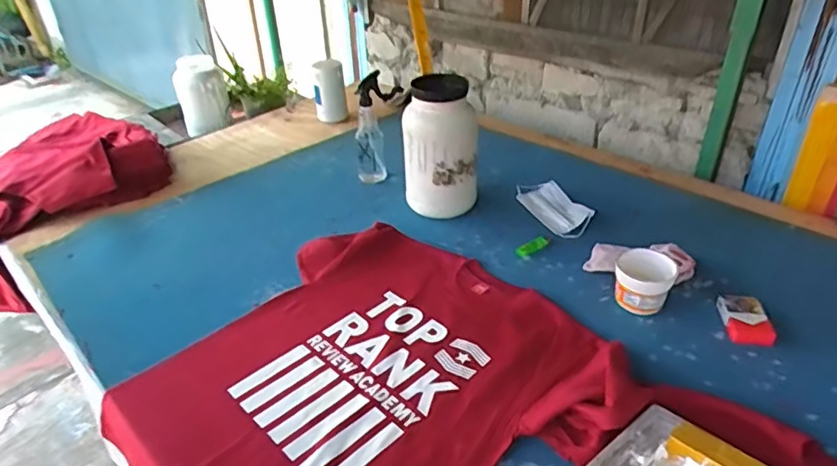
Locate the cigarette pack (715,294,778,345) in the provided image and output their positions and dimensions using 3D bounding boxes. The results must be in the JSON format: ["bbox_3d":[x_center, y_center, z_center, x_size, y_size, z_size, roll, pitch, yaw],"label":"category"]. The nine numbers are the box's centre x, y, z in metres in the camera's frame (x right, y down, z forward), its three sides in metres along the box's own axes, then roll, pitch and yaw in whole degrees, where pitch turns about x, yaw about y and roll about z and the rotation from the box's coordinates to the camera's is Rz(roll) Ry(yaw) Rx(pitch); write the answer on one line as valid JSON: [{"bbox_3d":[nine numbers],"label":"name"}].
[{"bbox_3d":[0.513,0.133,0.884,0.065,0.018,0.097,4,33,9],"label":"cigarette pack"}]

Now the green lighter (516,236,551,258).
[{"bbox_3d":[0.223,0.023,1.087,0.083,0.013,0.024,-22,37,-29],"label":"green lighter"}]

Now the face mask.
[{"bbox_3d":[0.289,-0.060,1.195,0.093,0.016,0.203,-13,34,-17],"label":"face mask"}]

